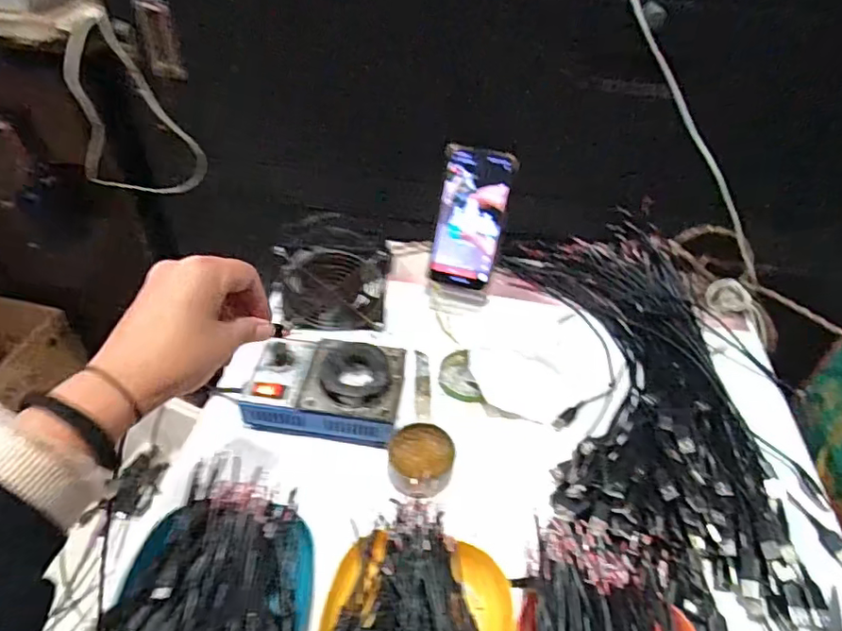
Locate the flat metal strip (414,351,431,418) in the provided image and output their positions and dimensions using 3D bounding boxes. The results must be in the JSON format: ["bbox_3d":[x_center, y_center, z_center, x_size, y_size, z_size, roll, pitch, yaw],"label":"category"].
[{"bbox_3d":[0.002,0.073,0.606,0.016,0.006,0.087,0,45,-4],"label":"flat metal strip"}]

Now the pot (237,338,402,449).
[{"bbox_3d":[-0.095,0.070,0.556,0.147,0.054,0.102,7,45,3],"label":"pot"}]

